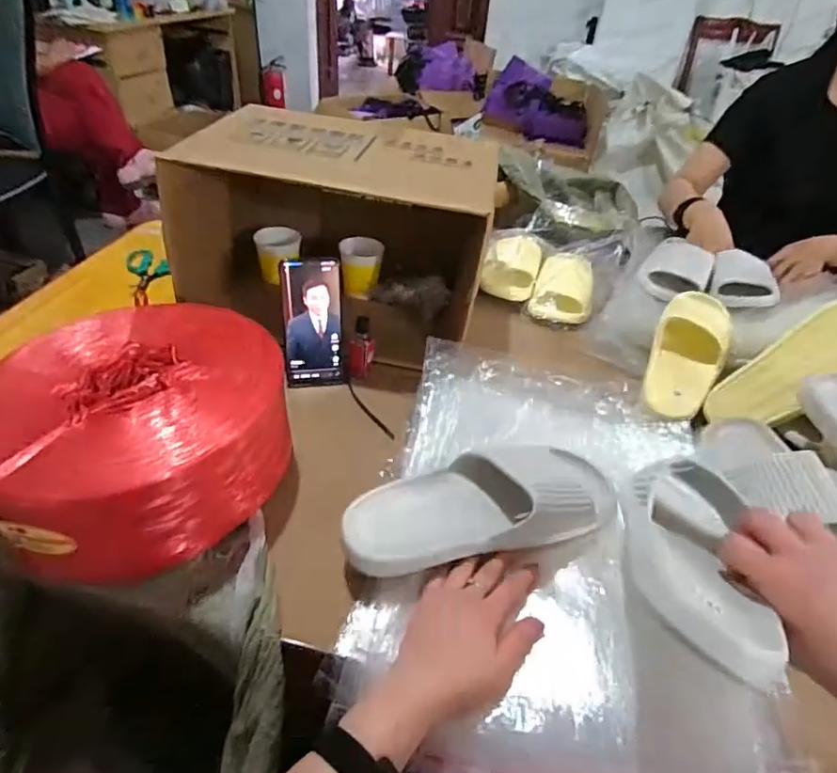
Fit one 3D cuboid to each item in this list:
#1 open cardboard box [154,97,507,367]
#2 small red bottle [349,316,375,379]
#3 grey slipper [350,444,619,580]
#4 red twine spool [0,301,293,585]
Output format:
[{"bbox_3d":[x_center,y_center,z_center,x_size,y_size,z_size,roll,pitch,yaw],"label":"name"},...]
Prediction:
[{"bbox_3d":[-0.102,-0.210,0.792,0.389,0.265,0.295,11,40,6],"label":"open cardboard box"},{"bbox_3d":[-0.074,-0.049,0.714,0.032,0.080,0.028,2,40,-4],"label":"small red bottle"},{"bbox_3d":[0.065,0.107,0.524,0.272,0.060,0.105,-8,42,-19],"label":"grey slipper"},{"bbox_3d":[-0.271,0.045,0.539,0.274,0.134,0.240,-29,51,-35],"label":"red twine spool"}]

